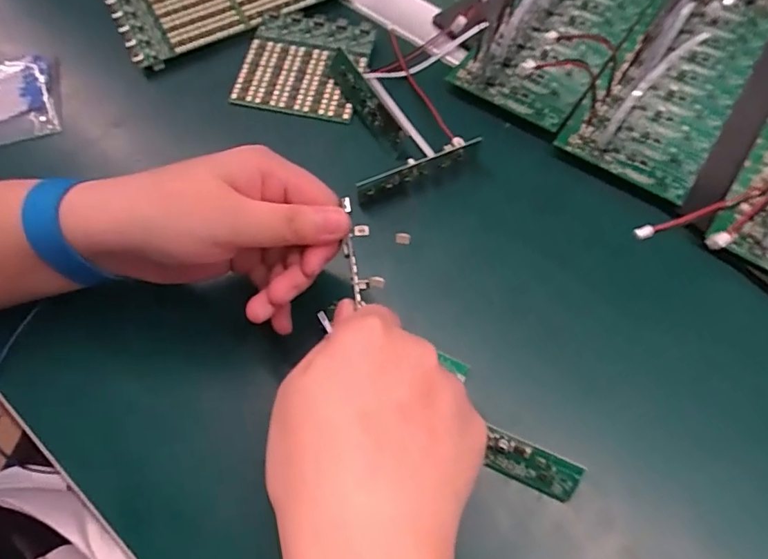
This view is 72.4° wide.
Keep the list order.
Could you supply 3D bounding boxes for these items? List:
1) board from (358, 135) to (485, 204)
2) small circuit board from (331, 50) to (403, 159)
[{"bbox_3d":[0.022,-0.068,0.330,0.081,0.020,0.007,-22,65,-11],"label":"board"},{"bbox_3d":[-0.015,-0.125,0.360,0.013,0.029,0.090,-23,65,-11],"label":"small circuit board"}]

